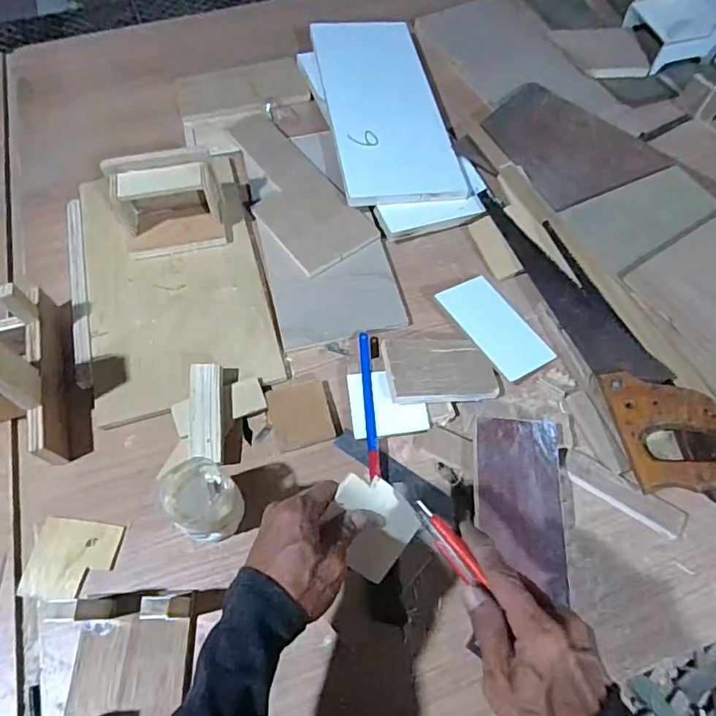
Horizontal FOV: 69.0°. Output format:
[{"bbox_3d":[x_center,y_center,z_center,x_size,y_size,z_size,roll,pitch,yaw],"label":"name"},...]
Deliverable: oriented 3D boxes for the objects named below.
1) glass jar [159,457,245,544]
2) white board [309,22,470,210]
[{"bbox_3d":[-0.152,0.141,0.513,0.065,0.103,0.066,0,62,0],"label":"glass jar"},{"bbox_3d":[0.042,-0.401,0.822,0.179,0.014,0.420,-8,62,-6],"label":"white board"}]

